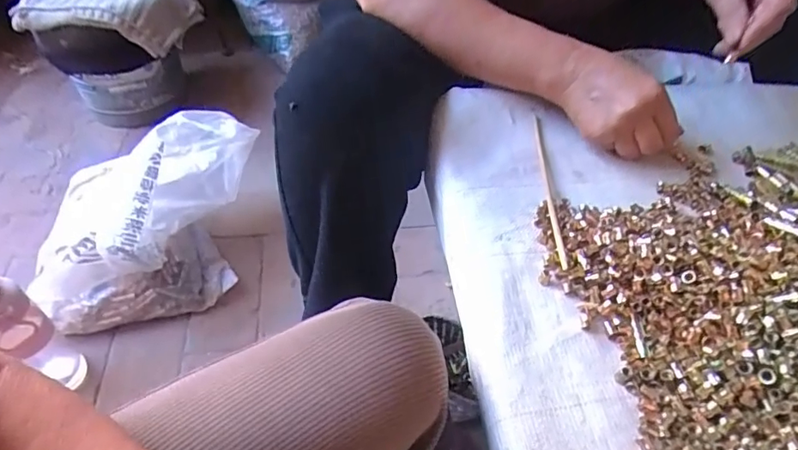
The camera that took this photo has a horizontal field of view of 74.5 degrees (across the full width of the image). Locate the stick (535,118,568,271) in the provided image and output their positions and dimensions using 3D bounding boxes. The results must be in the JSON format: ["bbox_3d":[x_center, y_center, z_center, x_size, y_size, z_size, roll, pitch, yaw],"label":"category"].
[{"bbox_3d":[0.140,-0.041,0.491,0.007,0.008,0.207,4,48,2],"label":"stick"}]

